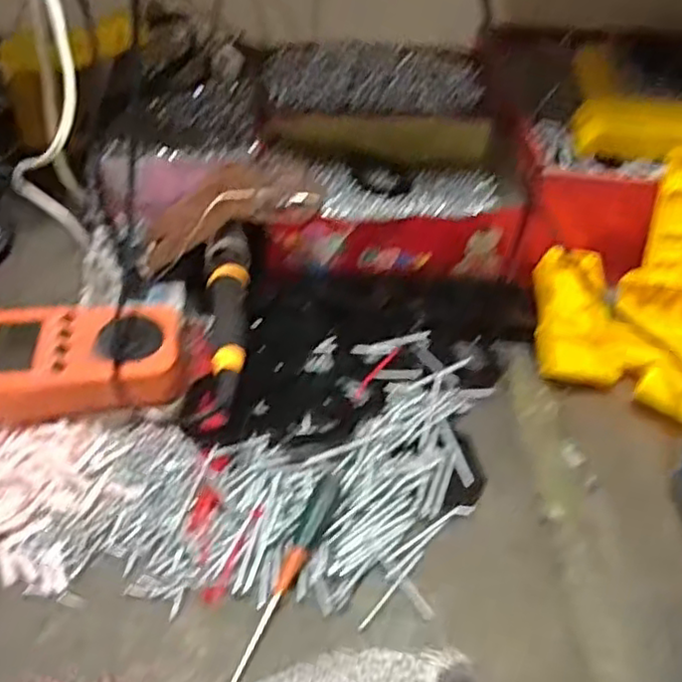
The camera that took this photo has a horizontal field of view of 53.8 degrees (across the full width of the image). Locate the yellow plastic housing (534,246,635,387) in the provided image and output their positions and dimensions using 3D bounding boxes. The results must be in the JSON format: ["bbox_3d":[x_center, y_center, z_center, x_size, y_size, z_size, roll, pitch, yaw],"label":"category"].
[{"bbox_3d":[0.186,-0.017,0.524,0.065,0.048,0.110,7,46,1],"label":"yellow plastic housing"}]

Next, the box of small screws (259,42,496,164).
[{"bbox_3d":[0.032,-0.229,0.644,0.213,0.045,0.154,-1,46,-7],"label":"box of small screws"}]

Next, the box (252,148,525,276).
[{"bbox_3d":[0.045,-0.119,0.563,0.211,0.058,0.142,1,46,-5],"label":"box"}]

